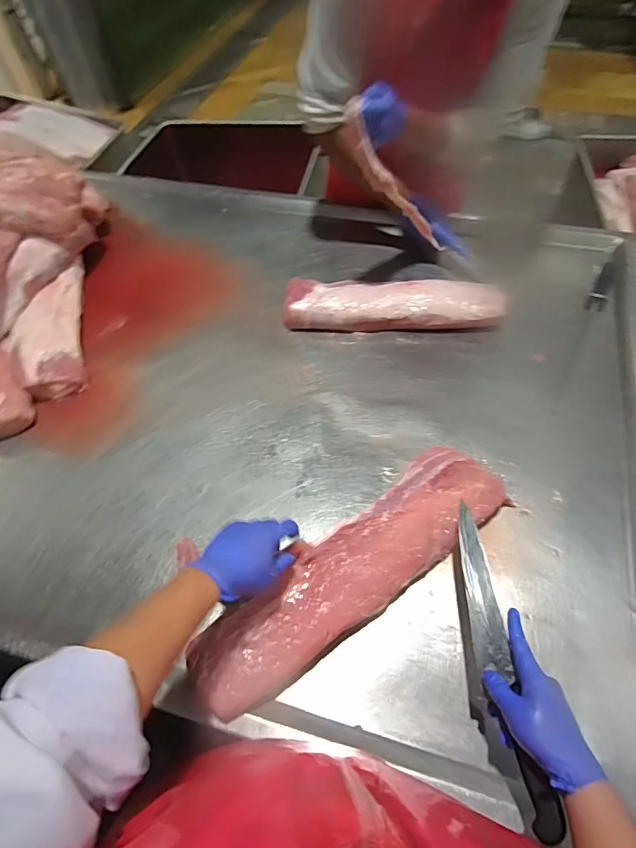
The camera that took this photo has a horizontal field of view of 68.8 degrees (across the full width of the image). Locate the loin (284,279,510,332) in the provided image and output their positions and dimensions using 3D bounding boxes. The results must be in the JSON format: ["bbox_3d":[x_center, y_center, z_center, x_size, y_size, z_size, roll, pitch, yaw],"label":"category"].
[{"bbox_3d":[0.154,-0.250,0.975,0.450,0.055,0.110,1,57,4],"label":"loin"}]

